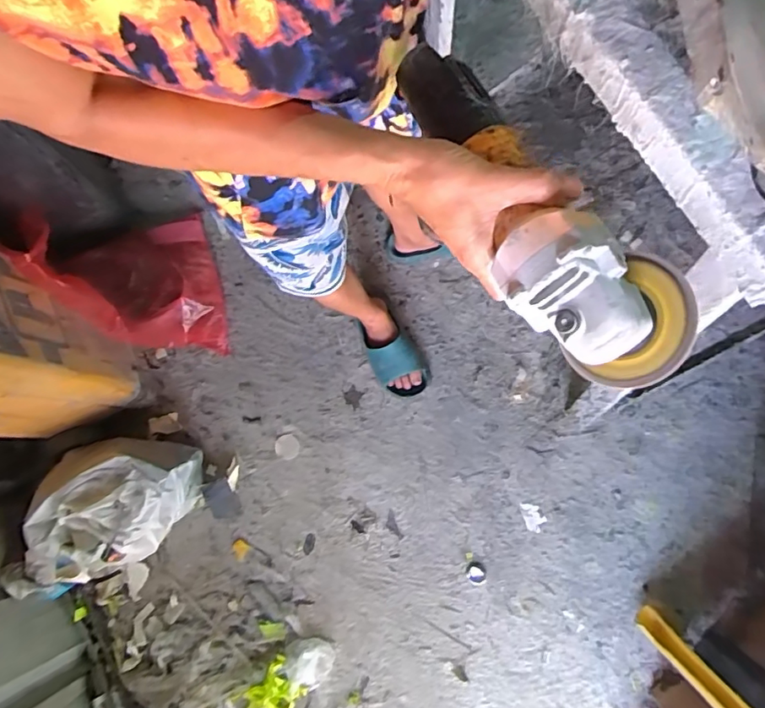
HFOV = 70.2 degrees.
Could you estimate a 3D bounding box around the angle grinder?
[{"bbox_3d":[0.100,-0.105,0.380,0.101,0.087,0.290,-31,79,-7],"label":"angle grinder"}]

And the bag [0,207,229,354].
[{"bbox_3d":[-0.550,-0.179,1.183,0.285,0.402,0.355,-18,80,3],"label":"bag"}]

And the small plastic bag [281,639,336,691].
[{"bbox_3d":[-0.150,0.632,1.100,0.101,0.049,0.094,-3,81,6],"label":"small plastic bag"}]

